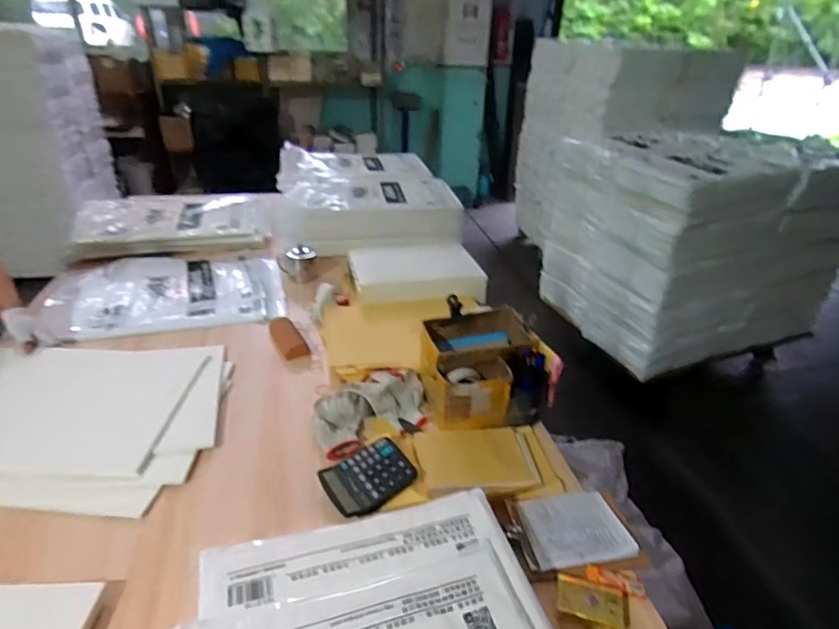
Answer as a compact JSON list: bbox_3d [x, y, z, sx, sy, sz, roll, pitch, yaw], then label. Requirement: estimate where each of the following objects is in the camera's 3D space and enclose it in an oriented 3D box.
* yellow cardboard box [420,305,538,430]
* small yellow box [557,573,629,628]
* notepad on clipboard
[{"bbox_3d":[0.127,0.108,1.086,0.220,0.135,0.231,-3,30,-8],"label":"yellow cardboard box"},{"bbox_3d":[0.239,0.395,0.721,0.094,0.018,0.057,11,31,17],"label":"small yellow box"},{"bbox_3d":[0.242,0.346,0.836,0.196,0.018,0.145,-2,30,-5],"label":"notepad on clipboard"}]

